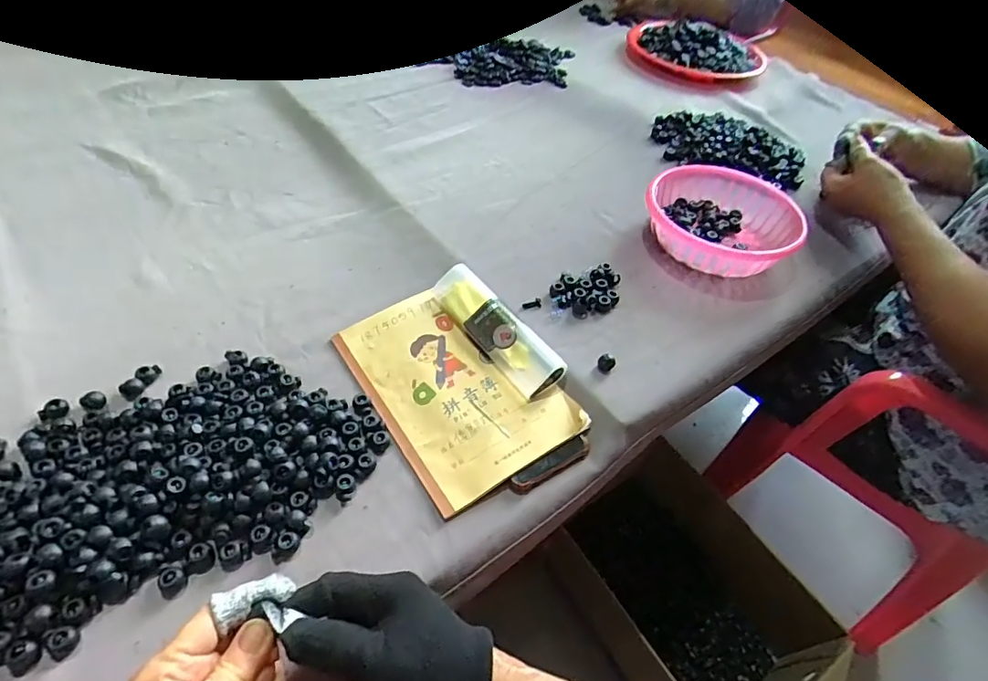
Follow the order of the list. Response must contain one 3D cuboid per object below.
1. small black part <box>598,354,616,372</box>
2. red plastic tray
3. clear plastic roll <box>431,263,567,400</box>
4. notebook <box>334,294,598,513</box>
[{"bbox_3d":[0.100,0.019,0.453,0.015,0.012,0.014,2,50,-2],"label":"small black part"},{"bbox_3d":[0.369,-0.533,0.931,0.248,0.035,0.227,17,51,10],"label":"red plastic tray"},{"bbox_3d":[0.000,-0.013,0.478,0.044,0.024,0.156,-27,57,-27],"label":"clear plastic roll"},{"bbox_3d":[-0.037,0.034,0.448,0.136,0.009,0.204,-26,57,-26],"label":"notebook"}]

